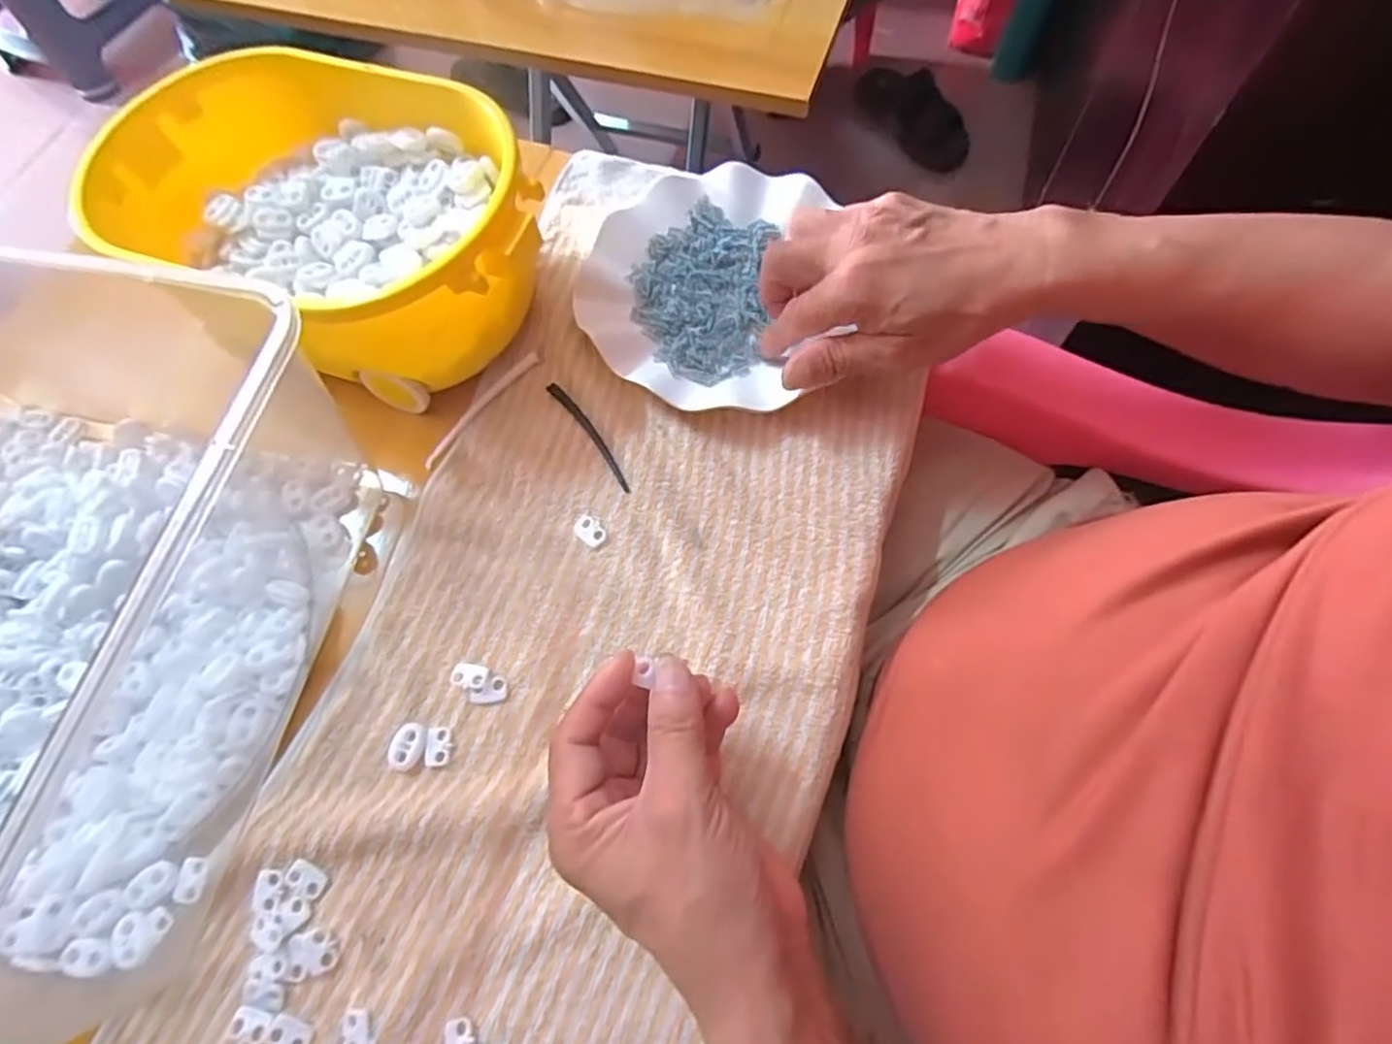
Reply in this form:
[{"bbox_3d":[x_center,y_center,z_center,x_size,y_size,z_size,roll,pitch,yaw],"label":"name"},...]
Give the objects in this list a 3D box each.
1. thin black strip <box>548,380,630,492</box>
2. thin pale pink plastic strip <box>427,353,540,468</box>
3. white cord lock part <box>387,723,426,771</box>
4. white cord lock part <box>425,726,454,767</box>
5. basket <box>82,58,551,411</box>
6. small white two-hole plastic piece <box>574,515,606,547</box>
[{"bbox_3d":[-0.062,-0.052,0.400,0.009,0.004,0.087,-34,69,-11],"label":"thin black strip"},{"bbox_3d":[-0.130,-0.069,0.410,0.008,0.006,0.094,36,73,17],"label":"thin pale pink plastic strip"},{"bbox_3d":[-0.143,0.111,0.335,0.018,0.005,0.021,17,69,10],"label":"white cord lock part"},{"bbox_3d":[-0.128,0.111,0.335,0.012,0.004,0.018,0,67,3],"label":"white cord lock part"},{"bbox_3d":[-0.202,-0.170,0.401,0.238,0.102,0.152,25,70,13],"label":"basket"},{"bbox_3d":[-0.059,0.004,0.376,0.019,0.004,0.013,37,73,17],"label":"small white two-hole plastic piece"}]

